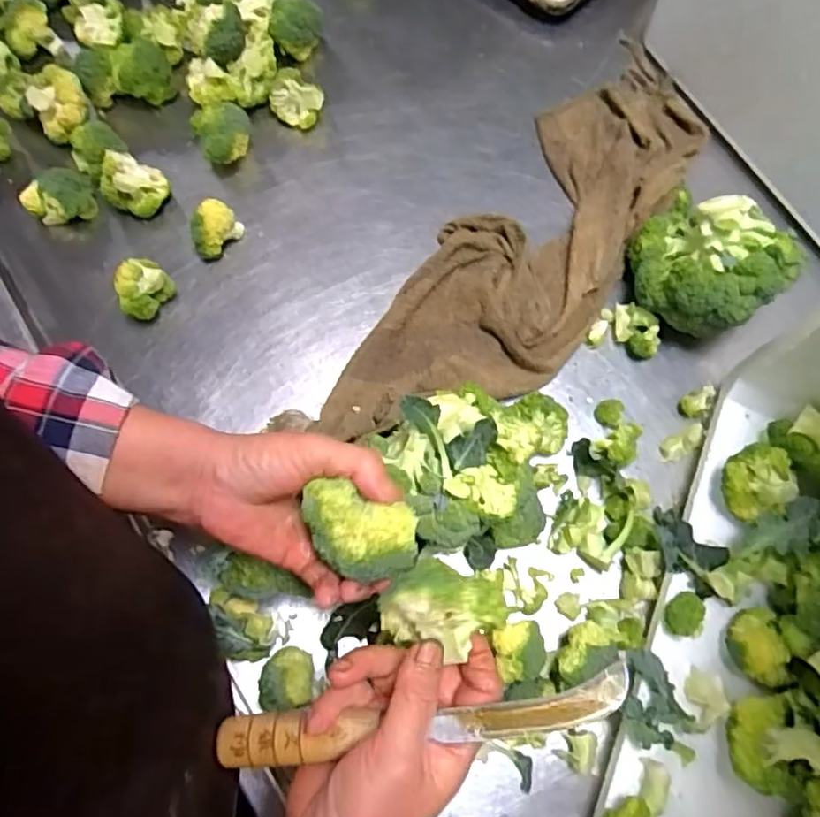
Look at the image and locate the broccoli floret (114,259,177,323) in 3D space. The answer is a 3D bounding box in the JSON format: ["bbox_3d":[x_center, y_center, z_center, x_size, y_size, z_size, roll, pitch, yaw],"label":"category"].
[{"bbox_3d":[-0.227,-0.098,0.553,0.034,0.042,0.045,24,74,6],"label":"broccoli floret"}]

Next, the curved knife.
[{"bbox_3d":[0.004,0.153,0.318,0.202,0.011,0.024,-8,73,4],"label":"curved knife"}]

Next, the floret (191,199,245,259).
[{"bbox_3d":[-0.169,-0.155,0.571,0.028,0.044,0.042,21,74,5],"label":"floret"}]

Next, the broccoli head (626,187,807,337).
[{"bbox_3d":[0.248,-0.127,0.545,0.111,0.080,0.124,-38,78,-12],"label":"broccoli head"}]

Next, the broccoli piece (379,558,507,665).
[{"bbox_3d":[0.017,0.099,0.315,0.058,0.043,0.042,10,73,1],"label":"broccoli piece"}]

